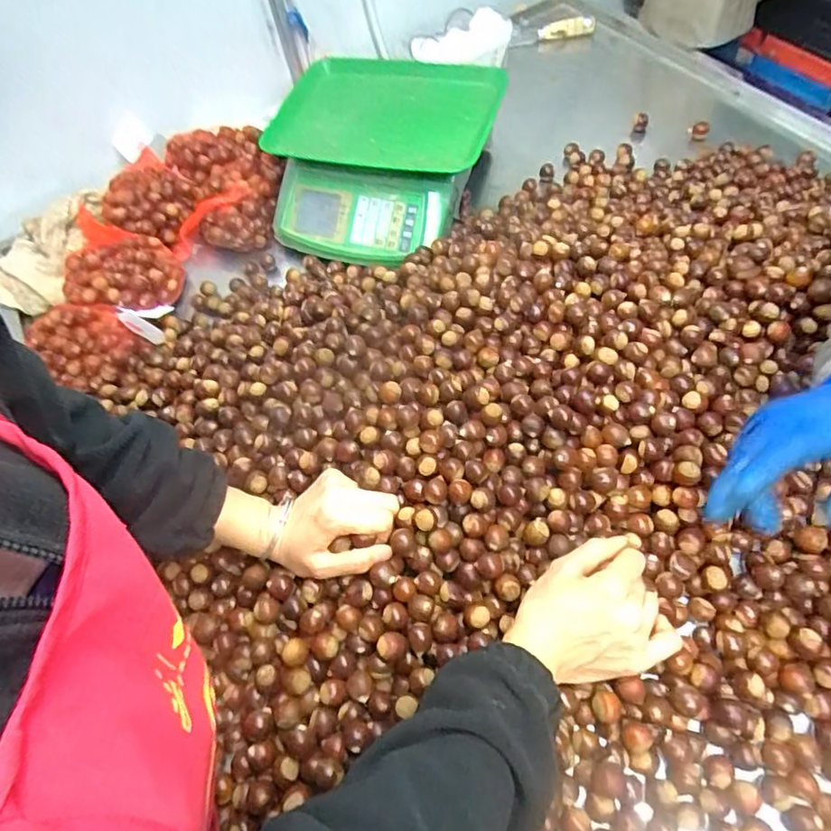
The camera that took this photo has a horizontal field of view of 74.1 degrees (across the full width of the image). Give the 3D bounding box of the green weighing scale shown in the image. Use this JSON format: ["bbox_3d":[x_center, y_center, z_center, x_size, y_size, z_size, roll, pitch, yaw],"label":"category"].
[{"bbox_3d":[-0.046,-0.340,0.727,0.272,0.103,0.283,9,60,15],"label":"green weighing scale"}]

